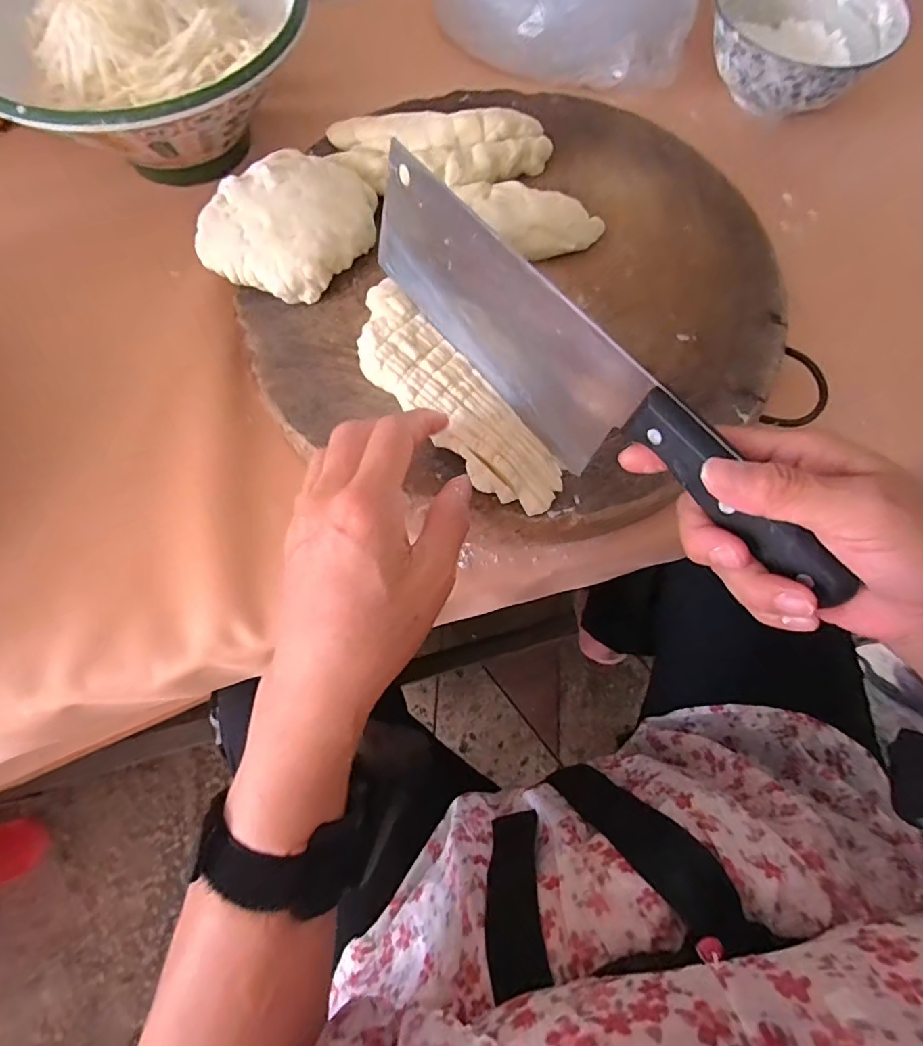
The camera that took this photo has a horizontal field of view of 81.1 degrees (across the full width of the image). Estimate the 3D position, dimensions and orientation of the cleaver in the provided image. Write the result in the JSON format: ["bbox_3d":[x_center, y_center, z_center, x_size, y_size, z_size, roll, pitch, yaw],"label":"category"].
[{"bbox_3d":[0.050,-0.071,0.264,0.020,0.086,0.283,-38,70,-14],"label":"cleaver"}]

